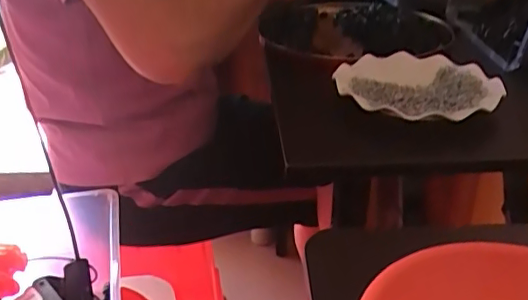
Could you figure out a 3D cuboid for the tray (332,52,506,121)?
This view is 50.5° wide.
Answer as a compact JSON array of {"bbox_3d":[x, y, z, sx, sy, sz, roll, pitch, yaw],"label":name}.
[{"bbox_3d":[0.180,-0.077,0.665,0.184,0.029,0.179,10,28,15],"label":"tray"}]

